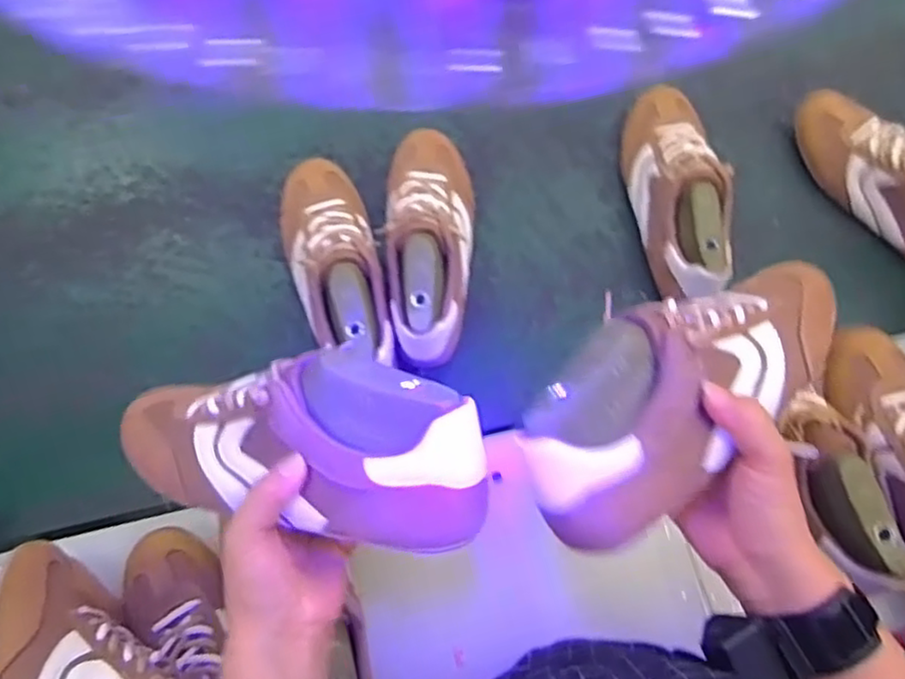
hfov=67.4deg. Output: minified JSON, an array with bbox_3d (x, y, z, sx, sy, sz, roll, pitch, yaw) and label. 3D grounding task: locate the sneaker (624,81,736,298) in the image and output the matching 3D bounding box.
[{"bbox_3d":[0.245,-0.163,0.741,0.092,0.090,0.278,-1,69,-1],"label":"sneaker"}]

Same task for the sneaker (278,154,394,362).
[{"bbox_3d":[-0.126,-0.087,0.700,0.091,0.093,0.259,-14,70,-6],"label":"sneaker"}]

